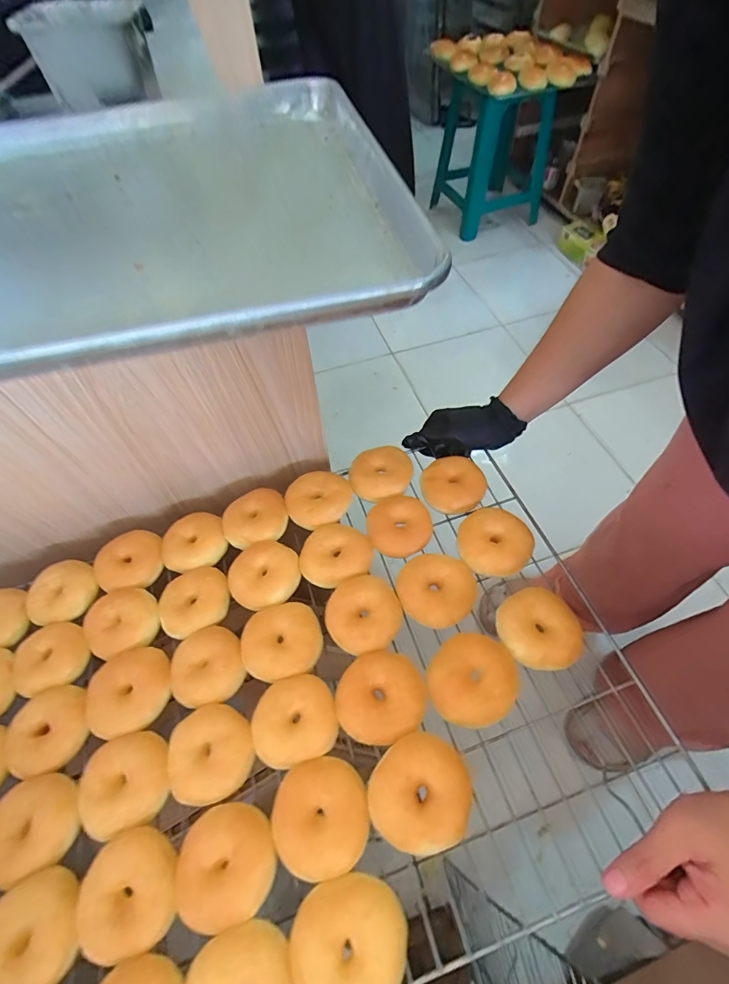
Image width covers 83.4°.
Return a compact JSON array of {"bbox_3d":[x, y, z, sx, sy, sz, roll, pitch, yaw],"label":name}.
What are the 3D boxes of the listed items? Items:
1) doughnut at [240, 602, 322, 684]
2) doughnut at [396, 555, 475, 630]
[{"bbox_3d":[-0.075,0.135,0.372,0.068,0.024,0.064,1,64,-3],"label":"doughnut"},{"bbox_3d":[0.066,0.090,0.380,0.070,0.019,0.065,1,64,-3],"label":"doughnut"}]

